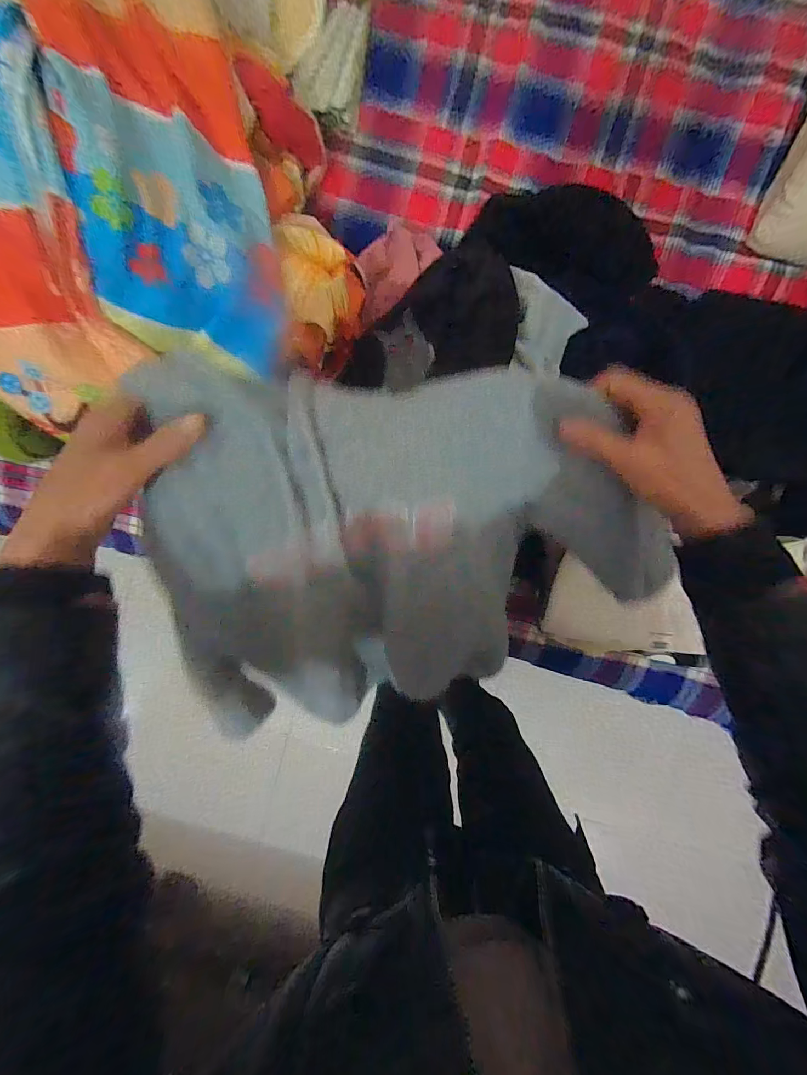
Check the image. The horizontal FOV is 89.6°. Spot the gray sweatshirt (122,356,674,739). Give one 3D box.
[{"bbox_3d":[0.021,0.039,0.394,0.460,0.120,0.382,-2,119,-5],"label":"gray sweatshirt"}]

